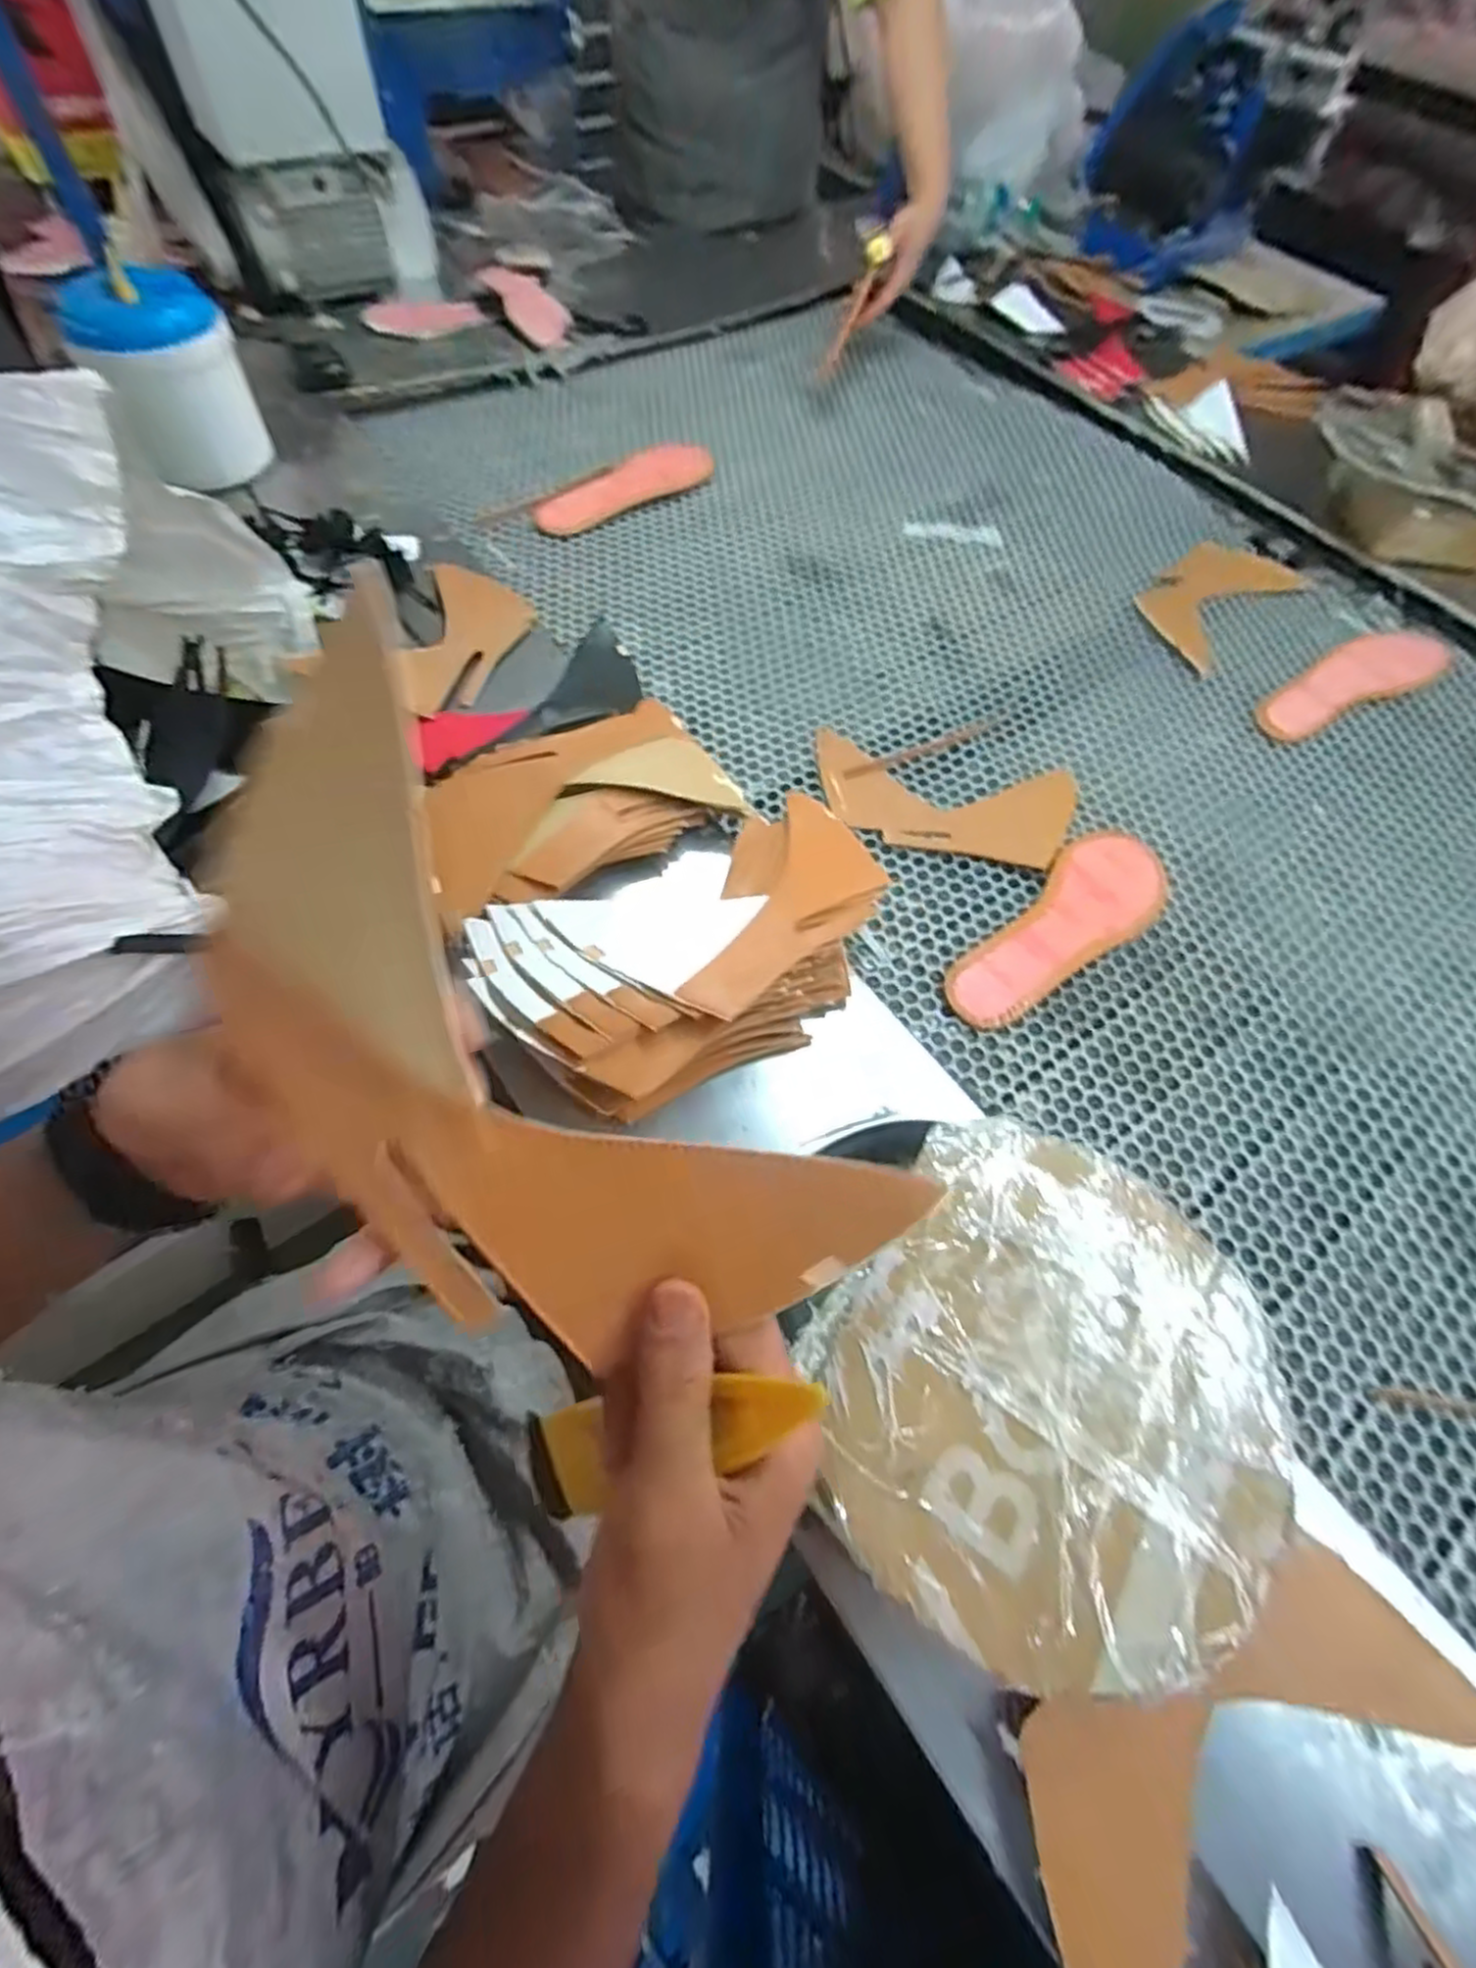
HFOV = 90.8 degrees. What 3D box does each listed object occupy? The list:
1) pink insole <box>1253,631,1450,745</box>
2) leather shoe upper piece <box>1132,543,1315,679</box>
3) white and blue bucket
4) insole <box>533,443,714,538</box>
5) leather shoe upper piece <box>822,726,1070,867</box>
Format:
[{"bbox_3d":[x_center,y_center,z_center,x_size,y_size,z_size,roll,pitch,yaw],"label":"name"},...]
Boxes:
[{"bbox_3d":[0.637,-0.318,0.757,0.260,0.006,0.077,-23,65,-15],"label":"pink insole"},{"bbox_3d":[0.540,-0.440,0.824,0.235,0.010,0.118,-39,71,-20],"label":"leather shoe upper piece"},{"bbox_3d":[-0.539,-0.573,0.702,0.125,0.142,0.109,-29,68,-17],"label":"white and blue bucket"},{"bbox_3d":[-0.120,-0.576,0.839,0.066,0.021,0.249,41,67,18],"label":"insole"},{"bbox_3d":[0.181,-0.163,0.647,0.231,0.006,0.119,12,62,4],"label":"leather shoe upper piece"}]

